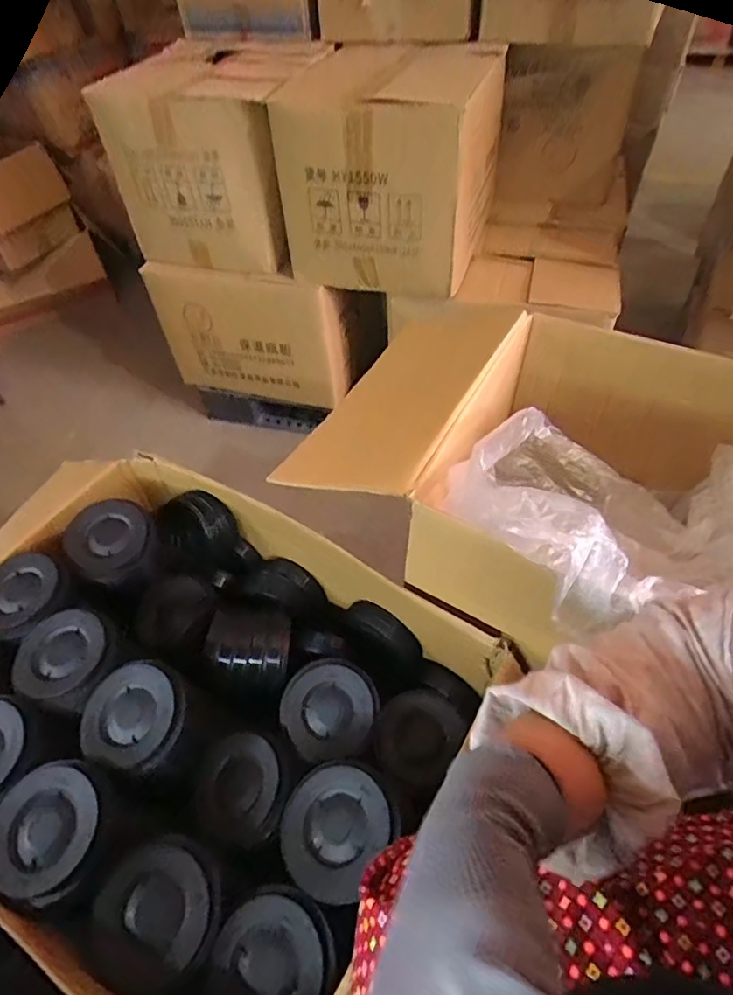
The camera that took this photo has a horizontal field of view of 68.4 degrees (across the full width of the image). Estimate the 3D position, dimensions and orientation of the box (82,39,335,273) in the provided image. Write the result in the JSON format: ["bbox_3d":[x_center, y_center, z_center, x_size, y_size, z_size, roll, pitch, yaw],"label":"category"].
[{"bbox_3d":[-0.360,-0.854,1.366,0.507,0.438,0.268,11,51,14],"label":"box"}]

